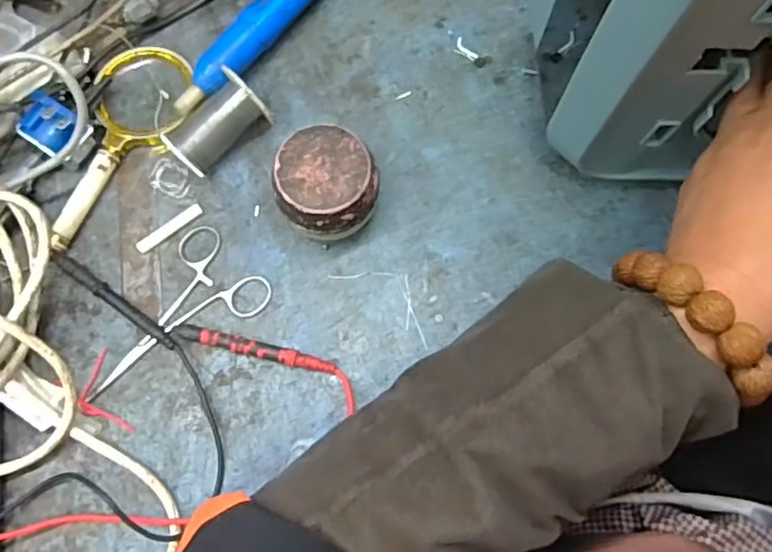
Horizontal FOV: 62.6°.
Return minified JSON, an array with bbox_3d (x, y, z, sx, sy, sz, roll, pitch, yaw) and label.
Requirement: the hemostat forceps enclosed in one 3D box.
[{"bbox_3d":[-0.137,0.015,0.392,0.120,0.005,0.069,-27,76,-6],"label":"hemostat forceps"}]

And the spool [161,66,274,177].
[{"bbox_3d":[-0.109,-0.096,0.407,0.062,0.039,0.037,-39,78,-9],"label":"spool"}]

